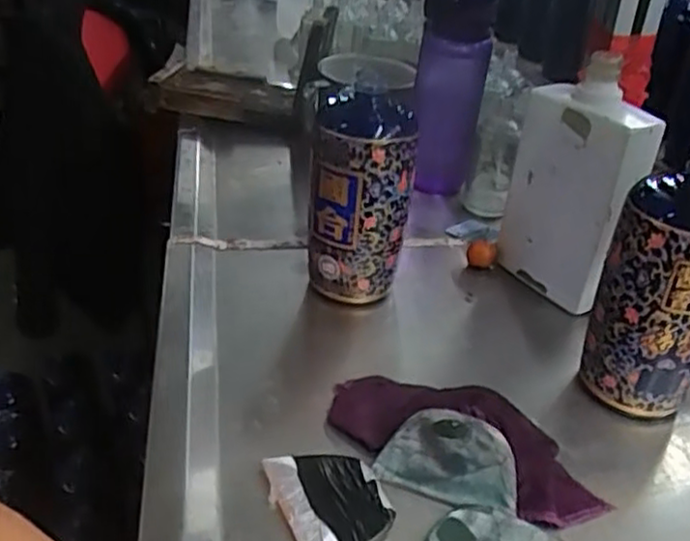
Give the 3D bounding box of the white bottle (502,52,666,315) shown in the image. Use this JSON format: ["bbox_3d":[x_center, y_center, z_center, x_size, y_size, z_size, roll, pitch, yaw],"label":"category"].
[{"bbox_3d":[0.193,-0.067,0.603,0.051,0.191,0.112,-19,39,-28],"label":"white bottle"}]

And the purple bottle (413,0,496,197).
[{"bbox_3d":[0.114,-0.197,0.763,0.064,0.229,0.063,0,33,-2],"label":"purple bottle"}]

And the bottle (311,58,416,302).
[{"bbox_3d":[0.013,-0.062,0.586,0.082,0.189,0.081,2,33,0],"label":"bottle"}]

